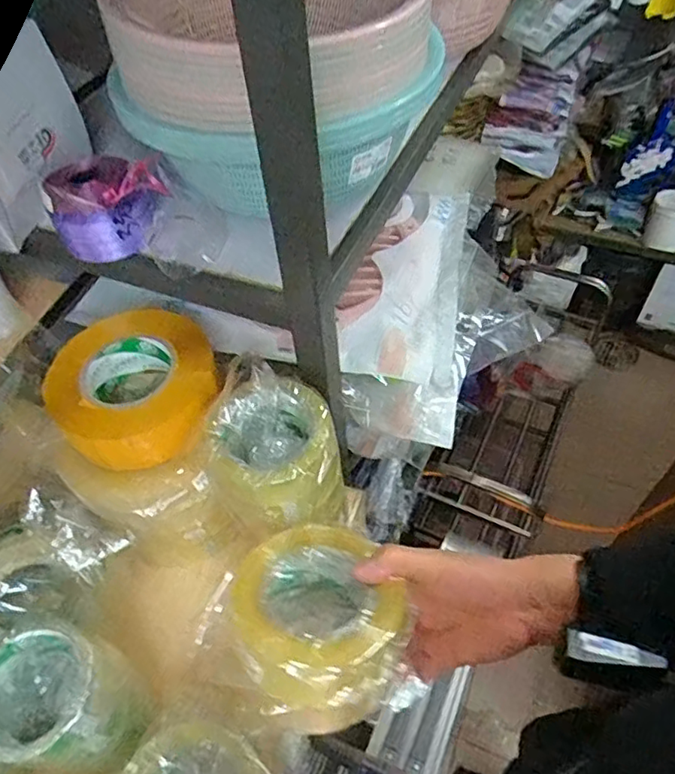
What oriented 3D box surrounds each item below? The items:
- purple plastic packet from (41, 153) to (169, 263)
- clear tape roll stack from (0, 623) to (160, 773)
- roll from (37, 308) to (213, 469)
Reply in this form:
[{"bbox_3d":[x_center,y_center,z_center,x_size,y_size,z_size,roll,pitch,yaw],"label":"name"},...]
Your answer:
[{"bbox_3d":[-0.212,-0.170,0.553,0.097,0.070,0.071,-4,52,1],"label":"purple plastic packet"},{"bbox_3d":[-0.211,0.249,0.461,0.095,0.126,0.090,7,53,9],"label":"clear tape roll stack"},{"bbox_3d":[-0.180,-0.003,0.539,0.143,0.046,0.144,-2,52,2],"label":"roll"}]

